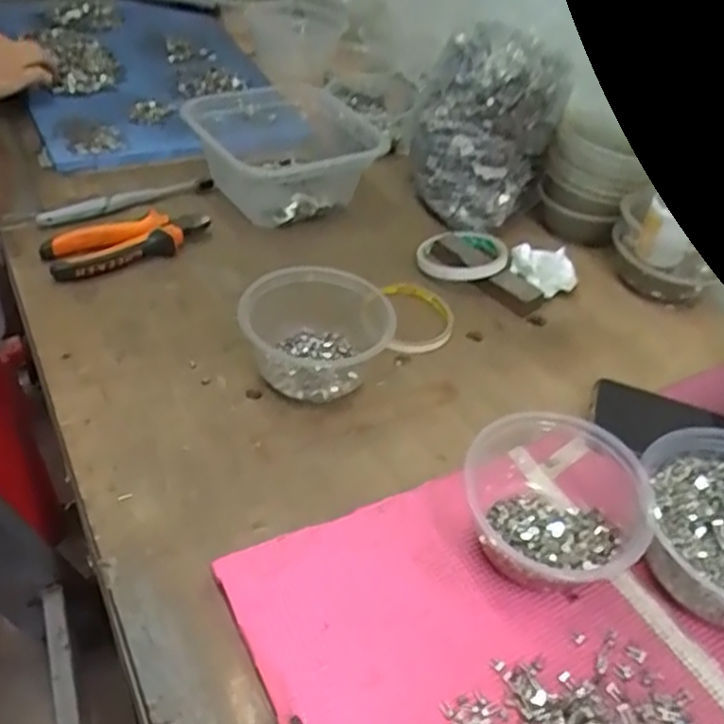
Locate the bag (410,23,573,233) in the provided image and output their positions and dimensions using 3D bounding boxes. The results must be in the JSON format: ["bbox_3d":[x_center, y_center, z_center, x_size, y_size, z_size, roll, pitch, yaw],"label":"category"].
[{"bbox_3d":[0.126,-0.237,0.751,0.143,0.169,0.118,13,42,8],"label":"bag"}]

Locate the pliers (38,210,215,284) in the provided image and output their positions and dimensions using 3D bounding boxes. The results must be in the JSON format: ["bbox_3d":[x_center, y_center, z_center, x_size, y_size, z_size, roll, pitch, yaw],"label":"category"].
[{"bbox_3d":[-0.212,-0.111,0.666,0.151,0.025,0.059,-22,49,-27],"label":"pliers"}]

